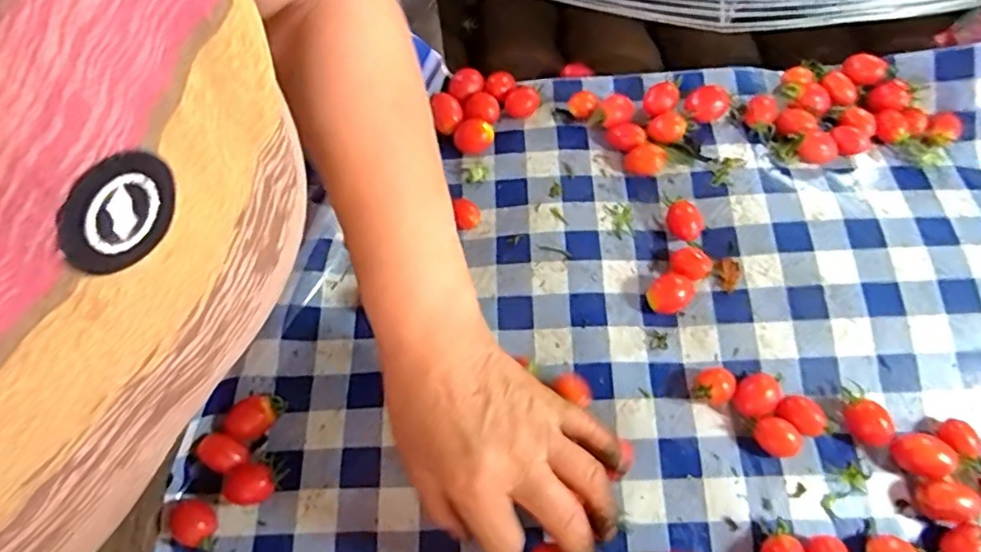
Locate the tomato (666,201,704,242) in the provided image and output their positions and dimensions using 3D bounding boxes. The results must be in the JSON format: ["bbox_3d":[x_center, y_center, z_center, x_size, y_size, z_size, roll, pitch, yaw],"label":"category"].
[{"bbox_3d":[0.138,-0.038,0.443,0.026,0.017,0.022,31,70,16],"label":"tomato"}]

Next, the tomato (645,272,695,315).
[{"bbox_3d":[0.120,0.012,0.420,0.025,0.017,0.027,-1,64,2],"label":"tomato"}]

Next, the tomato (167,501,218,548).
[{"bbox_3d":[-0.174,0.145,0.365,0.027,0.019,0.023,11,65,7],"label":"tomato"}]

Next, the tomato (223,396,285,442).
[{"bbox_3d":[-0.148,0.089,0.393,0.025,0.018,0.033,26,68,14],"label":"tomato"}]

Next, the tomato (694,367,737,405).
[{"bbox_3d":[0.140,0.069,0.392,0.026,0.020,0.019,6,65,5],"label":"tomato"}]

